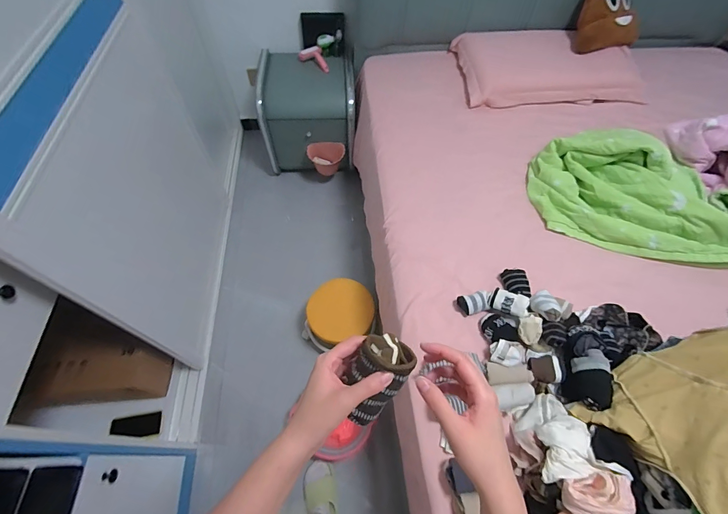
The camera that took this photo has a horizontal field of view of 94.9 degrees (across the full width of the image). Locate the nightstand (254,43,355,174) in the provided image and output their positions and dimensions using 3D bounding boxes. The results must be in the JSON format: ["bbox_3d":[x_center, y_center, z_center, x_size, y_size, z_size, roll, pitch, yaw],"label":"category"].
[{"bbox_3d":[-0.276,-0.720,1.720,0.452,0.428,0.379,1,59,-1],"label":"nightstand"}]

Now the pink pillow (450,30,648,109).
[{"bbox_3d":[0.771,-0.784,1.386,0.731,0.108,0.390,1,59,-1],"label":"pink pillow"}]

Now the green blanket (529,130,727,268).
[{"bbox_3d":[0.921,-0.207,1.022,0.730,0.203,0.416,7,59,2],"label":"green blanket"}]

